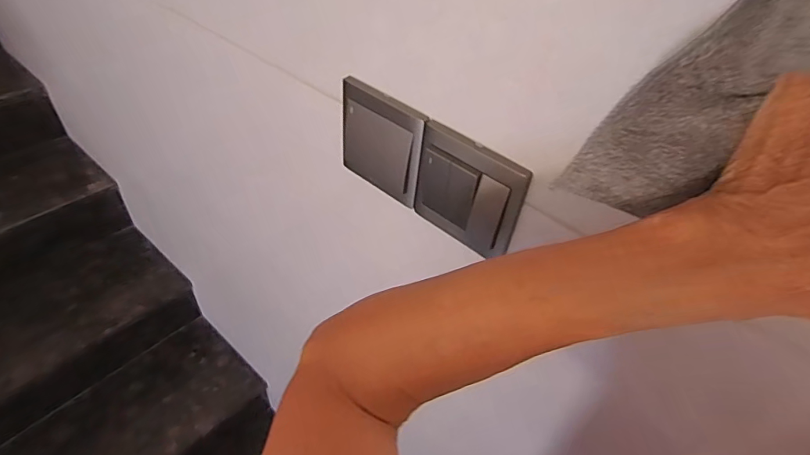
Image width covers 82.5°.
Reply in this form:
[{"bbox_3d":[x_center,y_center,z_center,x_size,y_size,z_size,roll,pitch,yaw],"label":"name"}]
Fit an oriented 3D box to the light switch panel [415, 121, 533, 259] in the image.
[{"bbox_3d":[0.044,-0.024,0.337,0.085,0.083,0.010,31,49,25],"label":"light switch panel"}]

